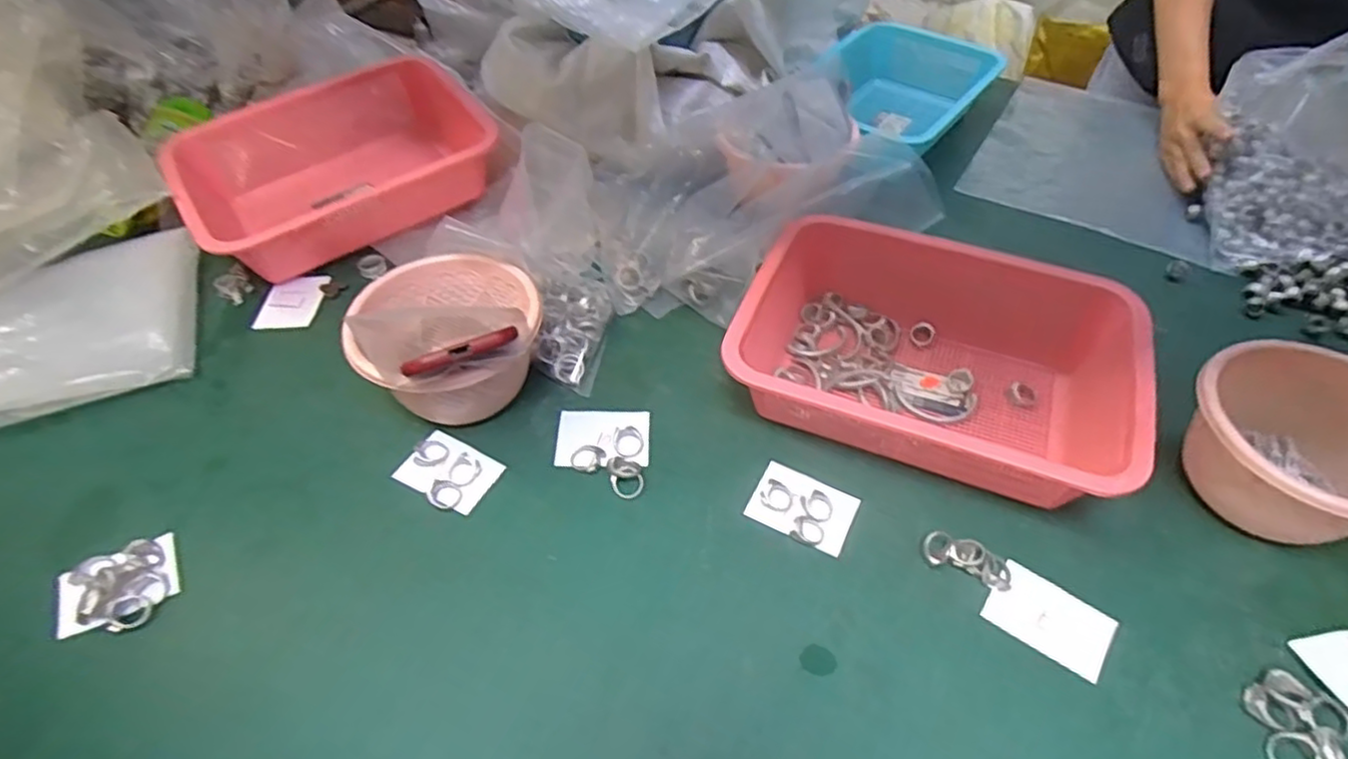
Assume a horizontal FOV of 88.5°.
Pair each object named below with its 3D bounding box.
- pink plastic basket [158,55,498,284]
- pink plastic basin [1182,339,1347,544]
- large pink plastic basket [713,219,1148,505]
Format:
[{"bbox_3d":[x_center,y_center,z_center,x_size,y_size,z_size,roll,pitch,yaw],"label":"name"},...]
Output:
[{"bbox_3d":[-0.351,-0.218,0.749,0.299,0.112,0.212,-24,52,-18],"label":"pink plastic basket"},{"bbox_3d":[0.449,0.055,0.504,0.142,0.091,0.142,-1,49,1],"label":"pink plastic basin"},{"bbox_3d":[0.218,-0.028,0.583,0.301,0.080,0.227,19,52,18],"label":"large pink plastic basket"}]

